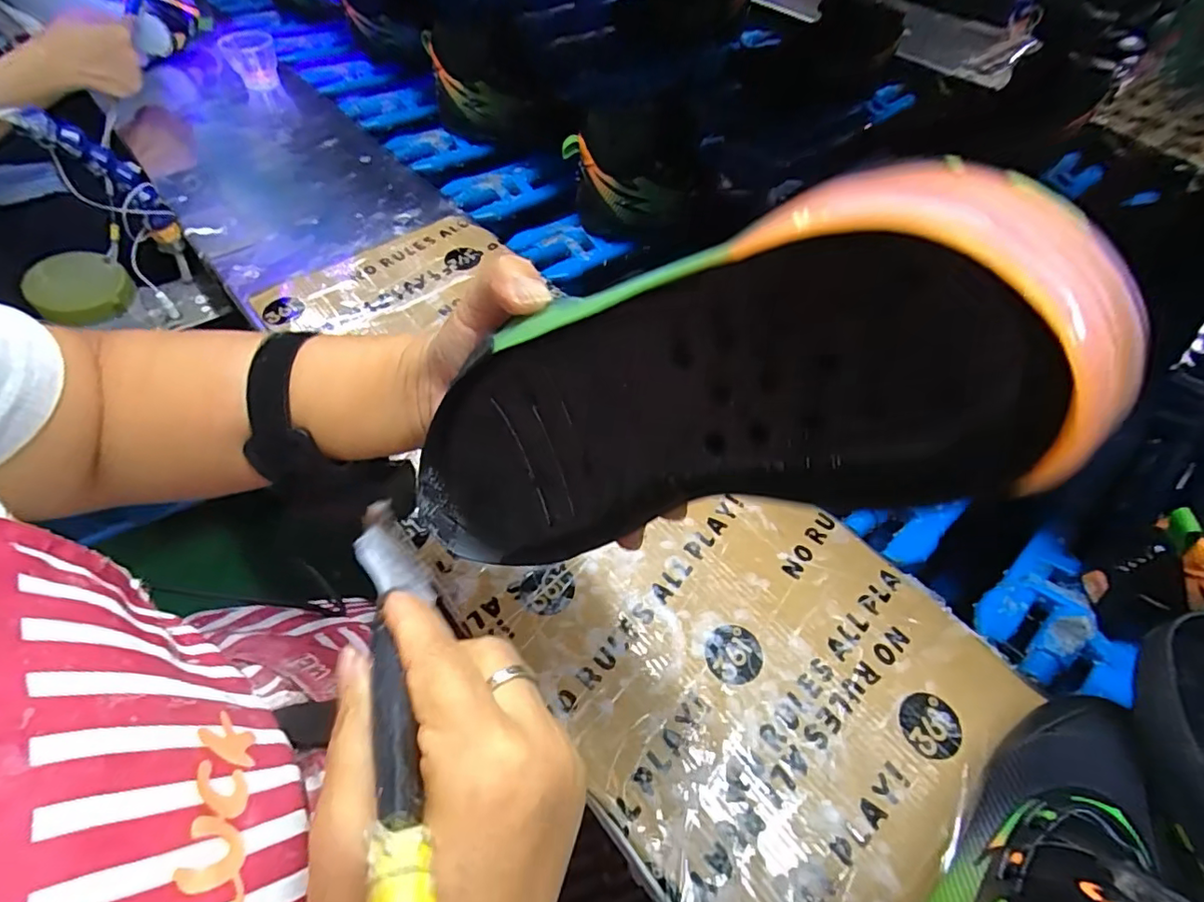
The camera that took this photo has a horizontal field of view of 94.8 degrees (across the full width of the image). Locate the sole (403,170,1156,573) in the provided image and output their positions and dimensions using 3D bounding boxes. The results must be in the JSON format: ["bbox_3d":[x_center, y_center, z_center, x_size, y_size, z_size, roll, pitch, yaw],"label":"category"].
[{"bbox_3d":[0.009,-0.009,0.198,0.048,0.234,0.084,-29,99,-43],"label":"sole"}]

